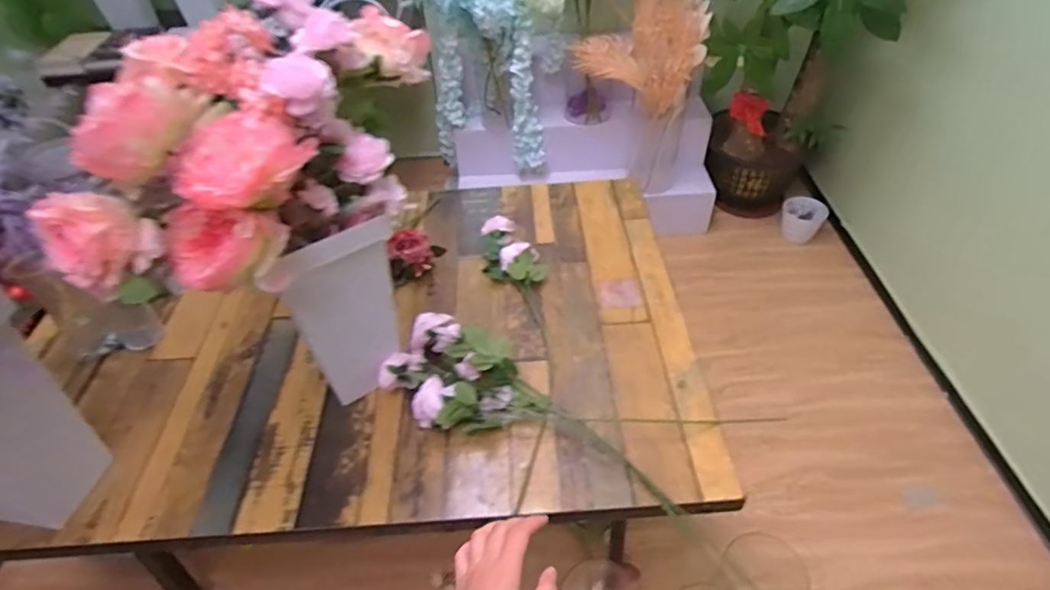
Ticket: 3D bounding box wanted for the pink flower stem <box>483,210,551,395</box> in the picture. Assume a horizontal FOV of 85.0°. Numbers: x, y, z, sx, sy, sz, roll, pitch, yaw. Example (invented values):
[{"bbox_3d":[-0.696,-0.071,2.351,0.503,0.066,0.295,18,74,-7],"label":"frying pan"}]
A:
[{"bbox_3d":[0.000,-0.008,1.036,0.101,0.057,0.381,-13,46,-9],"label":"pink flower stem"}]

